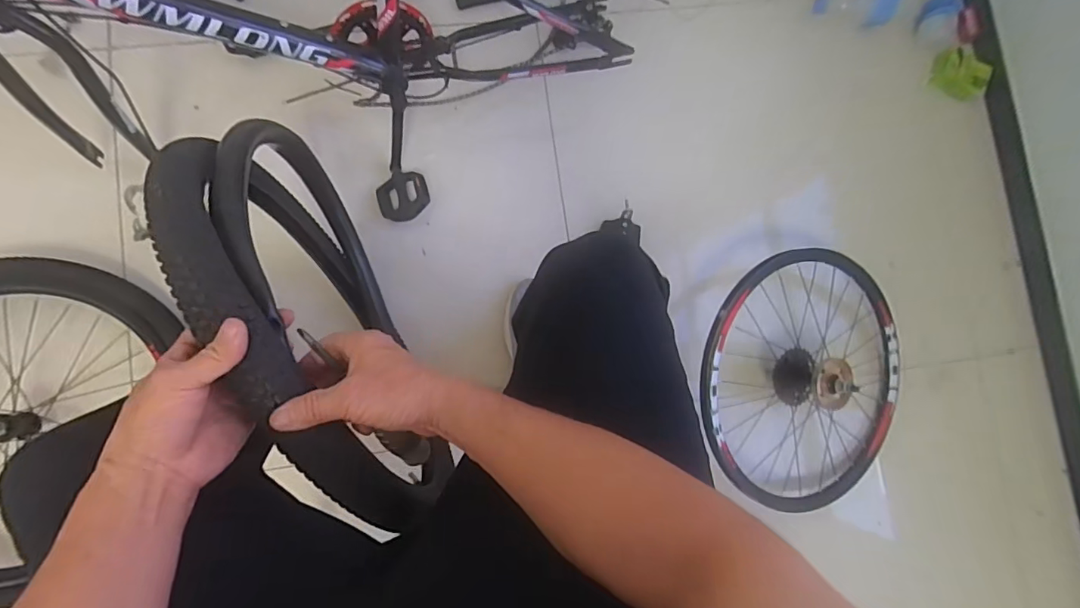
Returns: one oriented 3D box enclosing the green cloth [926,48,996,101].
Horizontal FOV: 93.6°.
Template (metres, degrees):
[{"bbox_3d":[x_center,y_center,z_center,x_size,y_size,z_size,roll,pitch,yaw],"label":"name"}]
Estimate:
[{"bbox_3d":[0.813,-0.443,0.982,0.018,0.069,0.124,14,41,-30],"label":"green cloth"}]

